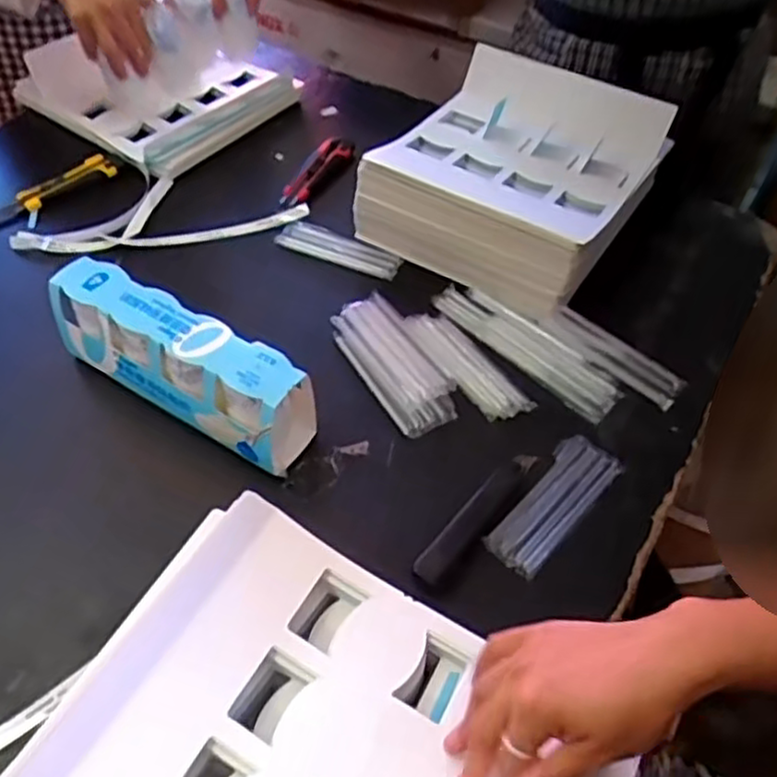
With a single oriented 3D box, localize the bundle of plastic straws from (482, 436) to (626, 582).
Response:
[{"bbox_3d":[0.152,0.104,0.664,0.058,0.008,0.156,33,57,22],"label":"bundle of plastic straws"}]

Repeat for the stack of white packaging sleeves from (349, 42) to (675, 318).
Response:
[{"bbox_3d":[0.165,-0.276,0.902,0.278,0.149,0.356,28,55,19],"label":"stack of white packaging sleeves"}]

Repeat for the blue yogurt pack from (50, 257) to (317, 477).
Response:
[{"bbox_3d":[-0.196,-0.024,0.686,0.267,0.100,0.067,26,54,18],"label":"blue yogurt pack"}]

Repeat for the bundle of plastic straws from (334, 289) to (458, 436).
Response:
[{"bbox_3d":[0.006,-0.027,0.762,0.074,0.029,0.175,-26,56,-22],"label":"bundle of plastic straws"}]

